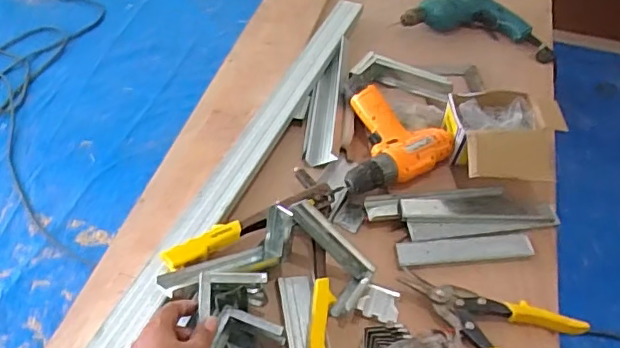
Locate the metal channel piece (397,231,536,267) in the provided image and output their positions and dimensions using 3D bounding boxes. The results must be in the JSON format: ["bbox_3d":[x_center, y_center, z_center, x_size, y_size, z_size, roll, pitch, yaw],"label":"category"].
[{"bbox_3d":[0.220,0.107,0.790,0.193,0.011,0.037,-5,65,-3],"label":"metal channel piece"}]

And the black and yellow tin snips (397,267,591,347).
[{"bbox_3d":[0.245,0.184,0.710,0.133,0.030,0.231,-34,59,-28],"label":"black and yellow tin snips"}]

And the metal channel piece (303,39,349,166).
[{"bbox_3d":[0.031,-0.136,0.954,0.055,0.029,0.296,7,49,2],"label":"metal channel piece"}]

